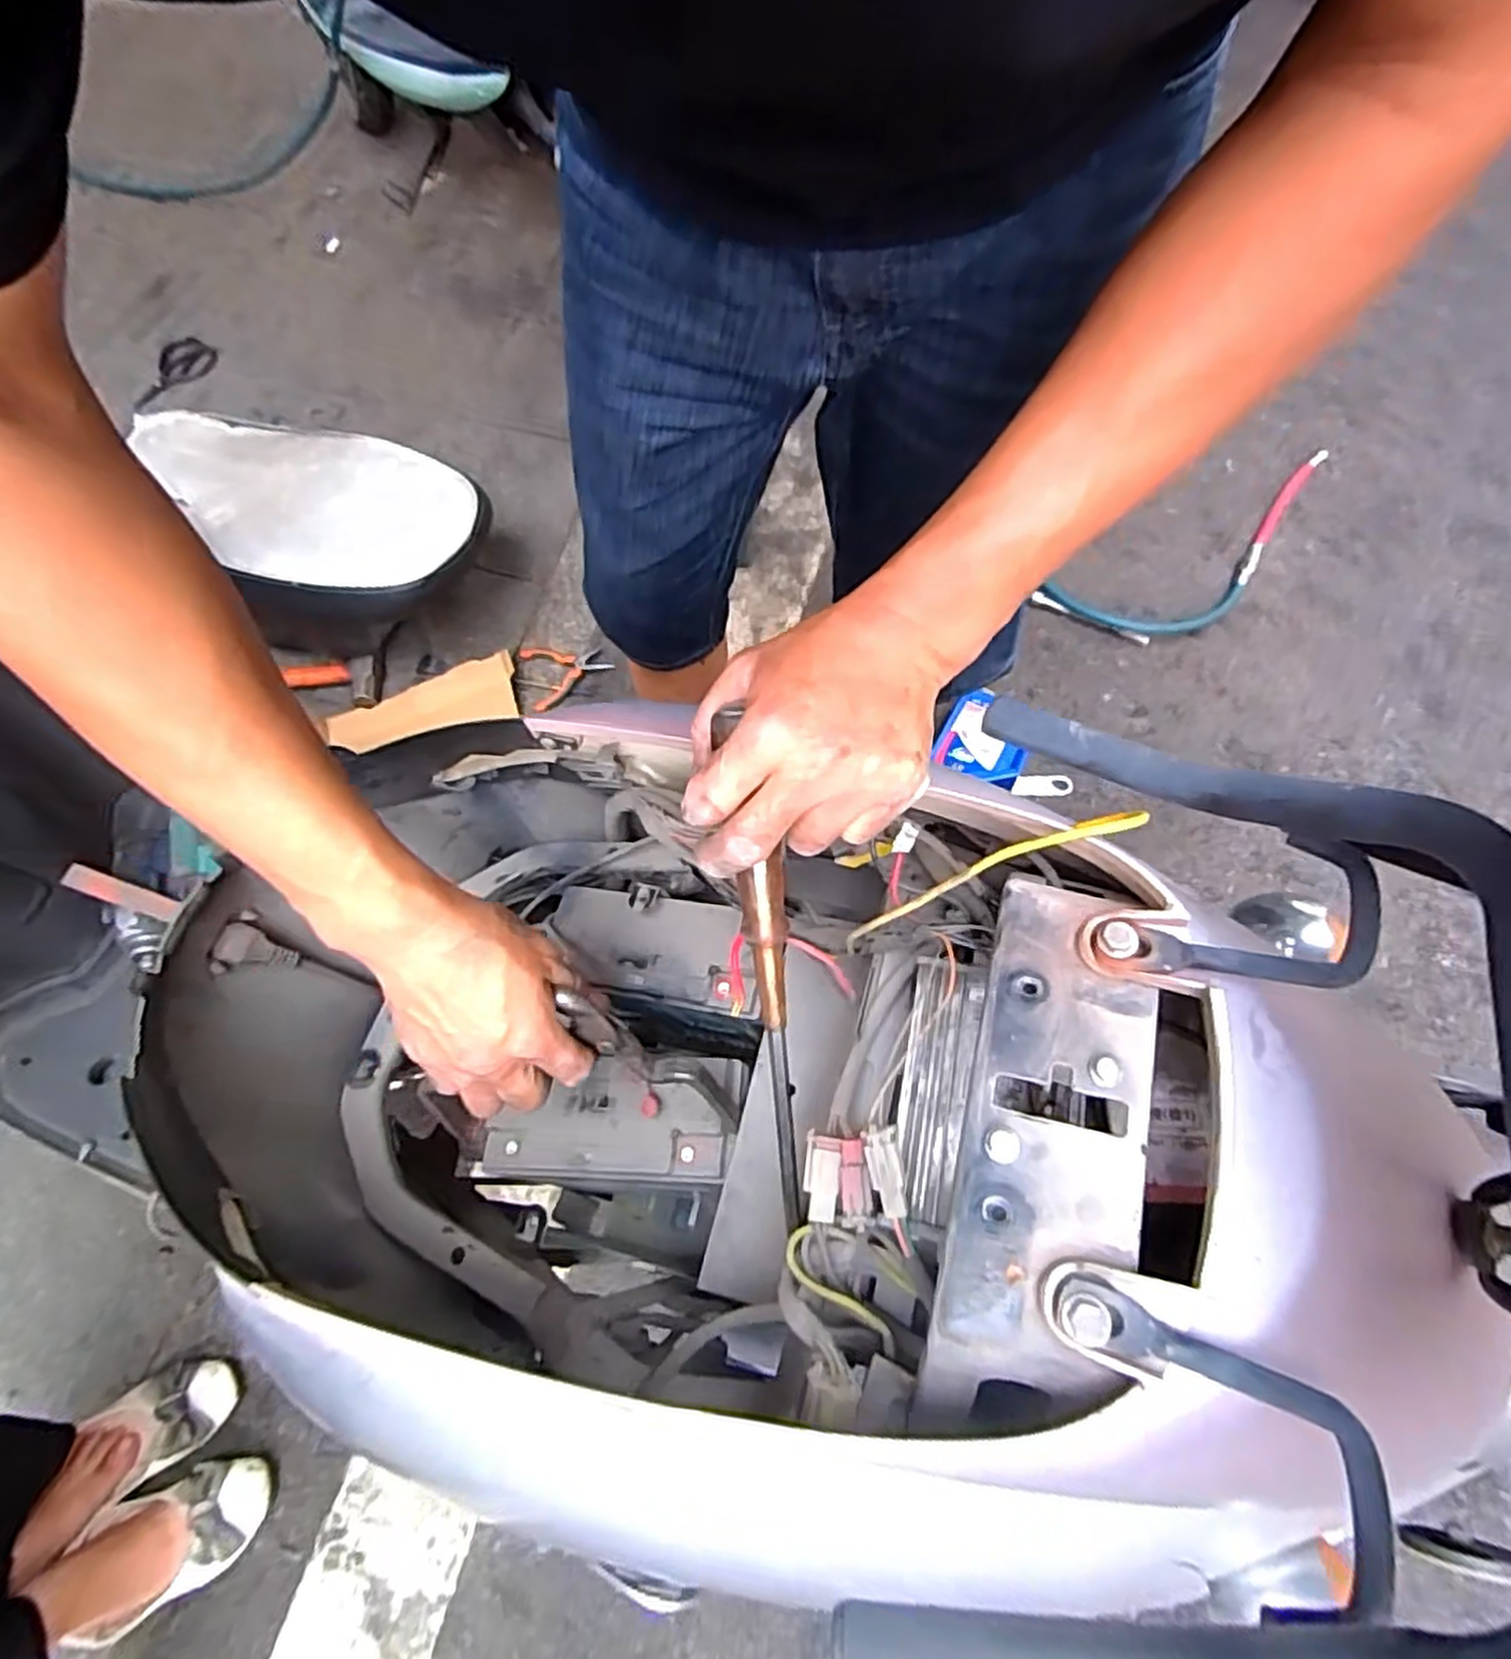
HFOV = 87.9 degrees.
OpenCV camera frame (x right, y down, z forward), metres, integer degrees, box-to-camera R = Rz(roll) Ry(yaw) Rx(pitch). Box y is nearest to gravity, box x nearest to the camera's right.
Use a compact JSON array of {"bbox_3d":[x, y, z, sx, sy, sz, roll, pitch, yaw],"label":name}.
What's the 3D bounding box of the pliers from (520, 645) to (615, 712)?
[{"bbox_3d":[-0.316,-0.270,1.295,0.141,0.014,0.117,-27,67,-9],"label":"pliers"}]

